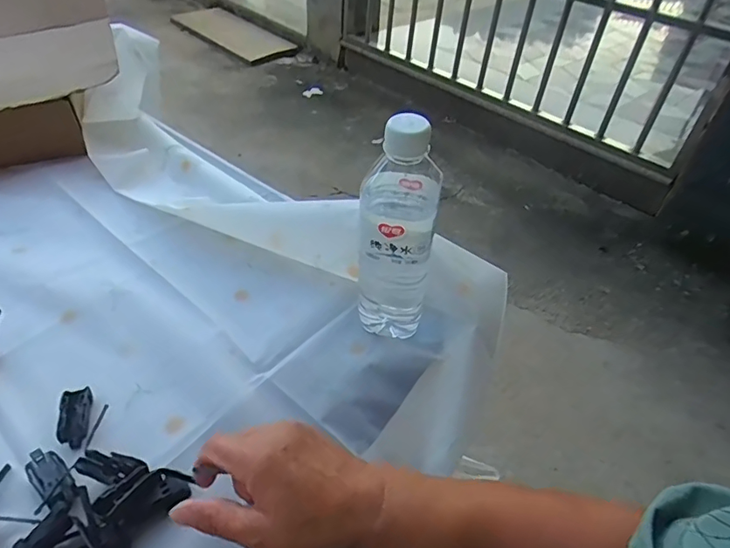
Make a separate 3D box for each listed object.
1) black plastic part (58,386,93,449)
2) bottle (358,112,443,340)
[{"bbox_3d":[-0.234,0.116,0.401,0.021,0.009,0.049,-9,47,-13],"label":"black plastic part"},{"bbox_3d":[0.029,-0.035,0.423,0.062,0.208,0.066,8,46,4],"label":"bottle"}]

